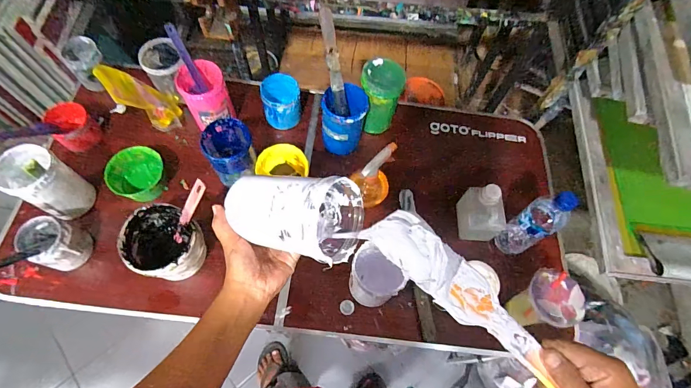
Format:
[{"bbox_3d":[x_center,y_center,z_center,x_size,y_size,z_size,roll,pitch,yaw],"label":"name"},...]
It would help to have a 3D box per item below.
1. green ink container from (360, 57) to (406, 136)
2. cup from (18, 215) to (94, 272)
[{"bbox_3d":[0.080,-0.223,0.839,0.095,0.152,0.104,13,66,2],"label":"green ink container"},{"bbox_3d":[-0.561,0.097,0.694,0.087,0.089,0.086,22,67,6],"label":"cup"}]

